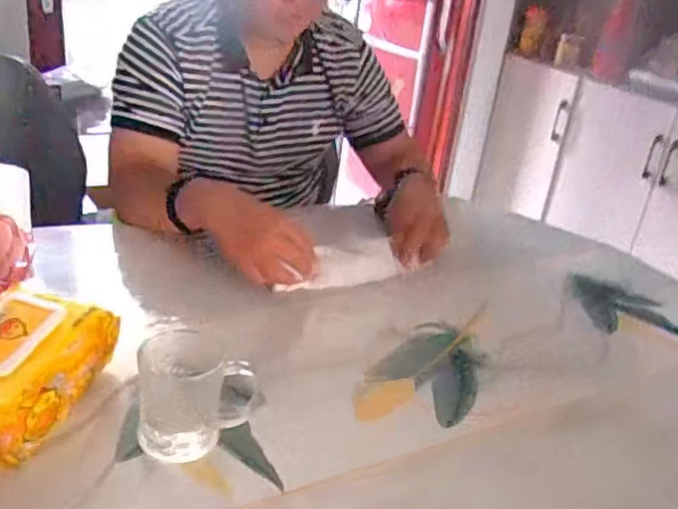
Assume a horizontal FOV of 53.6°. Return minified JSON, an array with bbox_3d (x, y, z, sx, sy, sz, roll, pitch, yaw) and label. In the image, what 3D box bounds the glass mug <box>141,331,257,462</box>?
[{"bbox_3d":[-0.126,0.127,0.590,0.096,0.095,0.066,2,26,-11],"label":"glass mug"}]

